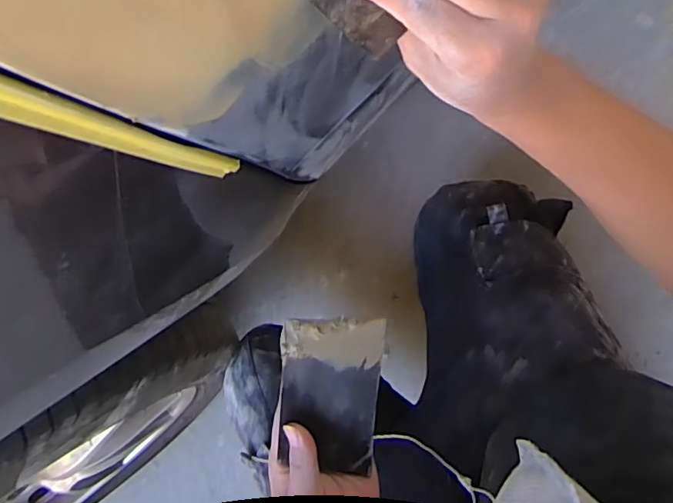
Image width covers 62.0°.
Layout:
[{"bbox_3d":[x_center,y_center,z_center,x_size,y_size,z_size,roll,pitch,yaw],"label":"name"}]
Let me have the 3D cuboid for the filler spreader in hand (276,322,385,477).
[{"bbox_3d":[-0.005,0.106,0.410,0.074,0.005,0.118,2,102,-16],"label":"filler spreader in hand"}]

